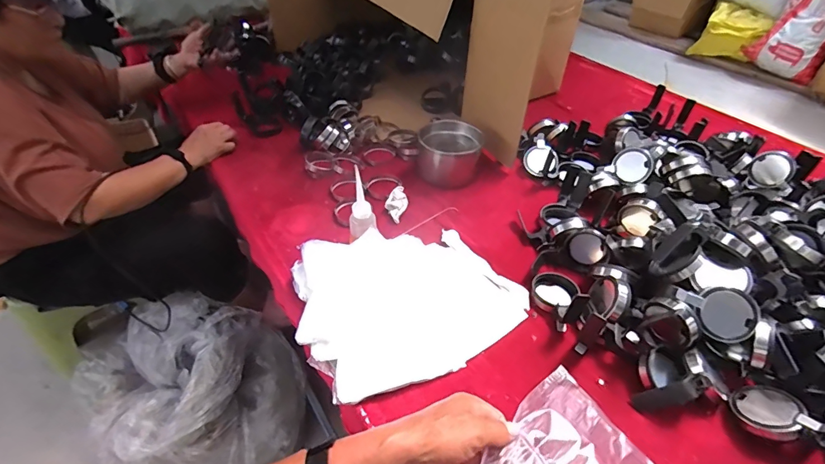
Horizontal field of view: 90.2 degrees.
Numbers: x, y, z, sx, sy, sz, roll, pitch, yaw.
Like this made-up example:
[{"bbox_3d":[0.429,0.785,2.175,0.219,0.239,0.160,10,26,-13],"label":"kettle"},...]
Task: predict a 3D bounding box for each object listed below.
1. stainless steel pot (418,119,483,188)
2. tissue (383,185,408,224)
[{"bbox_3d":[0.075,-0.166,0.856,0.134,0.076,0.121,11,45,9],"label":"stainless steel pot"},{"bbox_3d":[-0.030,-0.055,0.782,0.042,0.023,0.077,0,45,-2],"label":"tissue"}]

